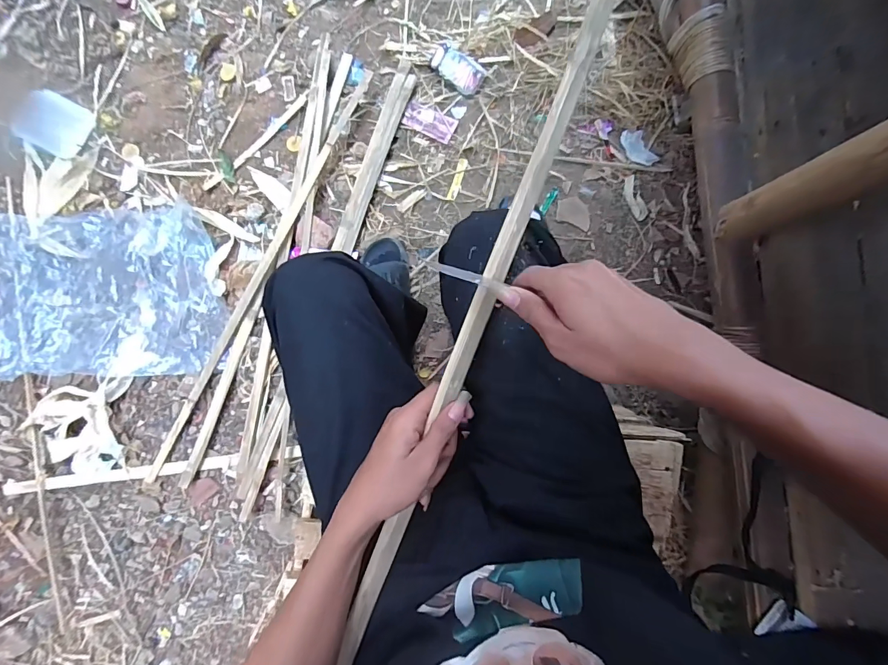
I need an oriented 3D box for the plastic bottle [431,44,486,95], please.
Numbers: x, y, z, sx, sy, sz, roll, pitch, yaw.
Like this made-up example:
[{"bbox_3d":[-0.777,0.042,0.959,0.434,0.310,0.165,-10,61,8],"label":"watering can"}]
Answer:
[{"bbox_3d":[0.028,-0.572,0.895,0.122,0.034,0.064,37,90,1],"label":"plastic bottle"}]

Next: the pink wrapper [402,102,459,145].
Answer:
[{"bbox_3d":[-0.030,-0.461,0.909,0.112,0.004,0.059,24,86,-2],"label":"pink wrapper"}]

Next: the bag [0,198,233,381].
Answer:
[{"bbox_3d":[-0.759,-0.085,0.911,0.547,0.059,0.377,-5,89,0],"label":"bag"}]

